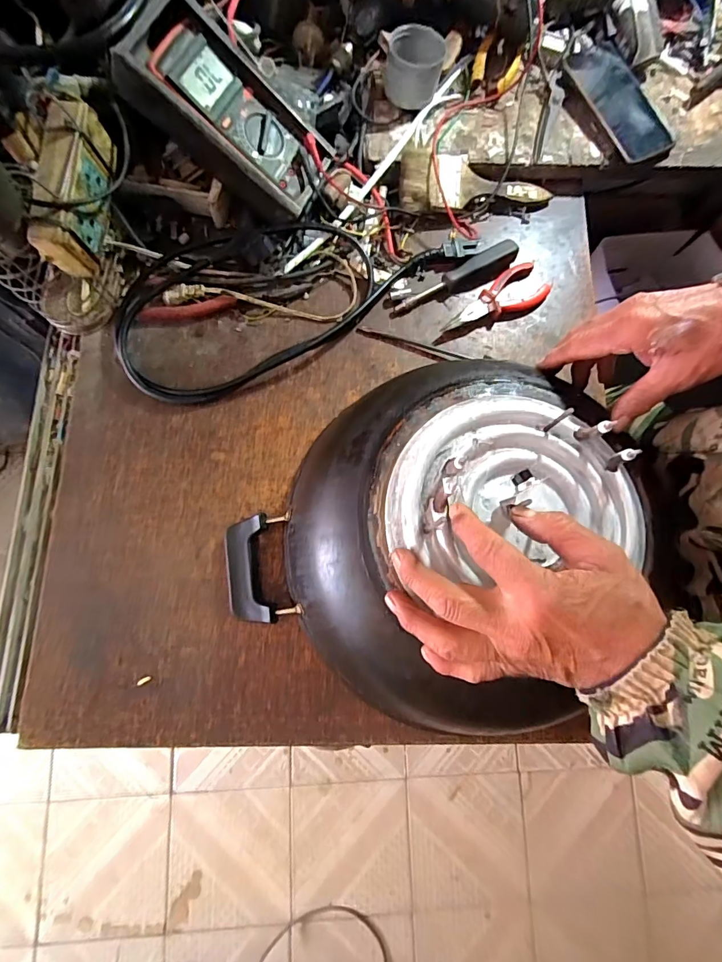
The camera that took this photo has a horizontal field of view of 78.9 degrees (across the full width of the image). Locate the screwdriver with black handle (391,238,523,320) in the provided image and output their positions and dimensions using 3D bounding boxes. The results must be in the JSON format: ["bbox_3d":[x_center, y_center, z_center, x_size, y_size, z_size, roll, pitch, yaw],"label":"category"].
[{"bbox_3d":[0.111,-0.238,0.523,0.169,0.019,0.026,-29,81,-5],"label":"screwdriver with black handle"}]

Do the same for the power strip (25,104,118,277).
[{"bbox_3d":[-0.256,-0.262,0.390,0.043,0.059,0.136,4,80,0],"label":"power strip"}]

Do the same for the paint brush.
[{"bbox_3d":[0.142,-0.369,0.537,0.191,0.017,0.067,-5,97,-11],"label":"paint brush"}]

